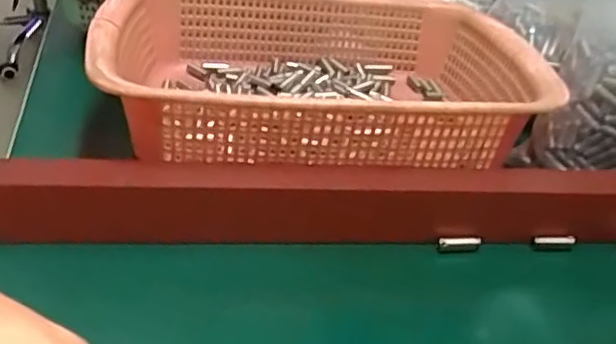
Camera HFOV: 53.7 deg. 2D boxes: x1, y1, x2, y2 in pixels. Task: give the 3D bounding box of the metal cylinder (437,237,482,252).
[{"bbox_3d":[0.088,0.041,0.353,0.026,0.009,0.006,-4,33,-12],"label":"metal cylinder"}]

